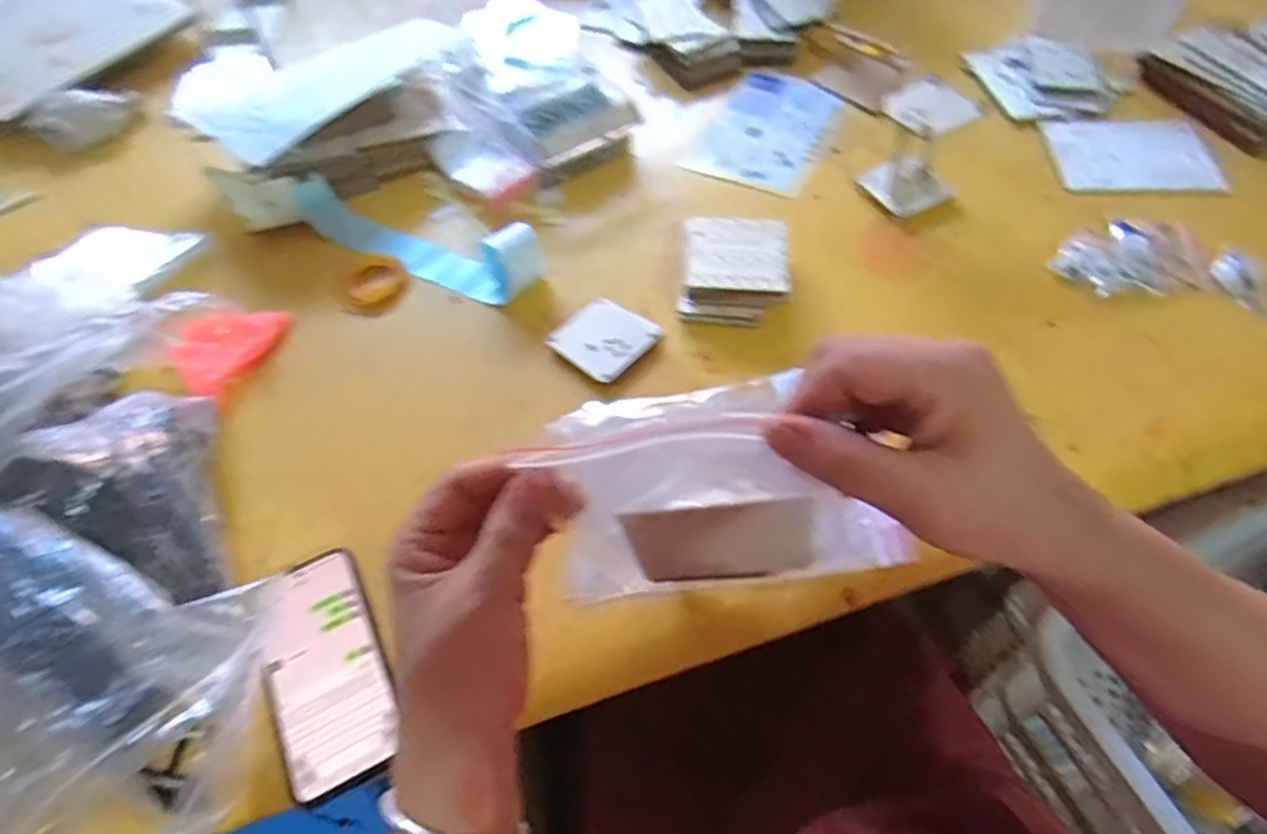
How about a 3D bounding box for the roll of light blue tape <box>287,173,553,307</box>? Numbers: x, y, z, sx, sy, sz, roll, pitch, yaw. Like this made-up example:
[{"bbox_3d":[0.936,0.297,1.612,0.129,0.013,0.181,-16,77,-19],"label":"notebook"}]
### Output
[{"bbox_3d":[-0.218,-0.180,0.712,0.290,0.053,0.059,21,59,17],"label":"roll of light blue tape"}]

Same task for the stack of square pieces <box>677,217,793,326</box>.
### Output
[{"bbox_3d":[0.094,-0.134,0.669,0.096,0.041,0.111,3,56,6],"label":"stack of square pieces"}]

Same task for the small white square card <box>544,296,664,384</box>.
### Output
[{"bbox_3d":[-0.026,-0.068,0.647,0.077,0.015,0.080,36,65,24],"label":"small white square card"}]

